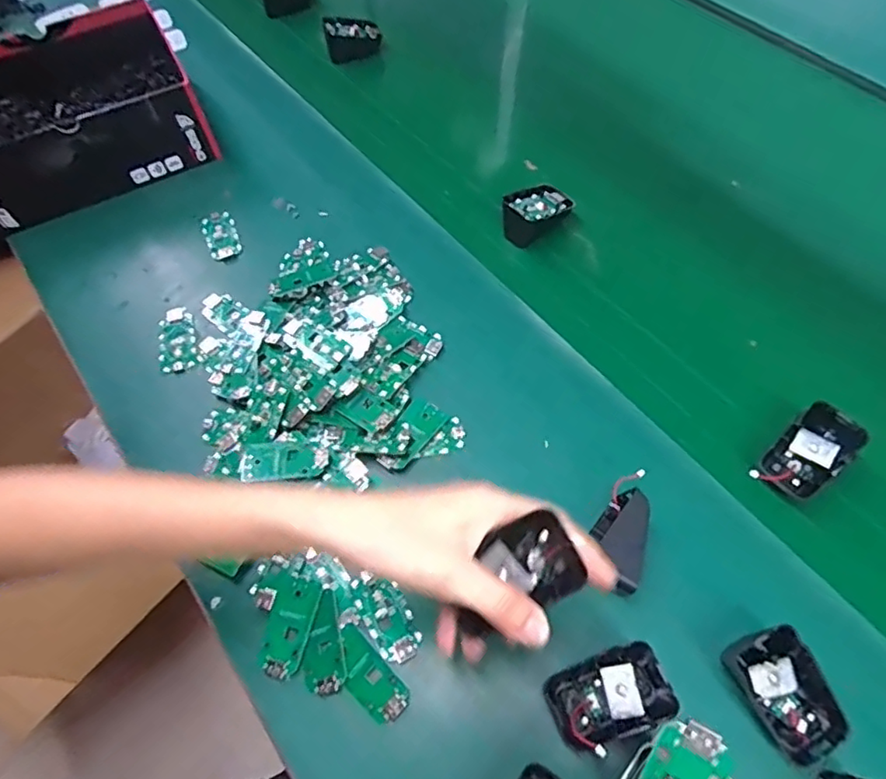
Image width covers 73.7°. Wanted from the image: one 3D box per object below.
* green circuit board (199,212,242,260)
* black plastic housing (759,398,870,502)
[{"bbox_3d":[-0.220,-0.153,0.584,0.033,0.005,0.059,-21,61,-8],"label":"green circuit board"},{"bbox_3d":[0.267,0.048,0.430,0.072,0.032,0.042,-51,55,6],"label":"black plastic housing"}]

